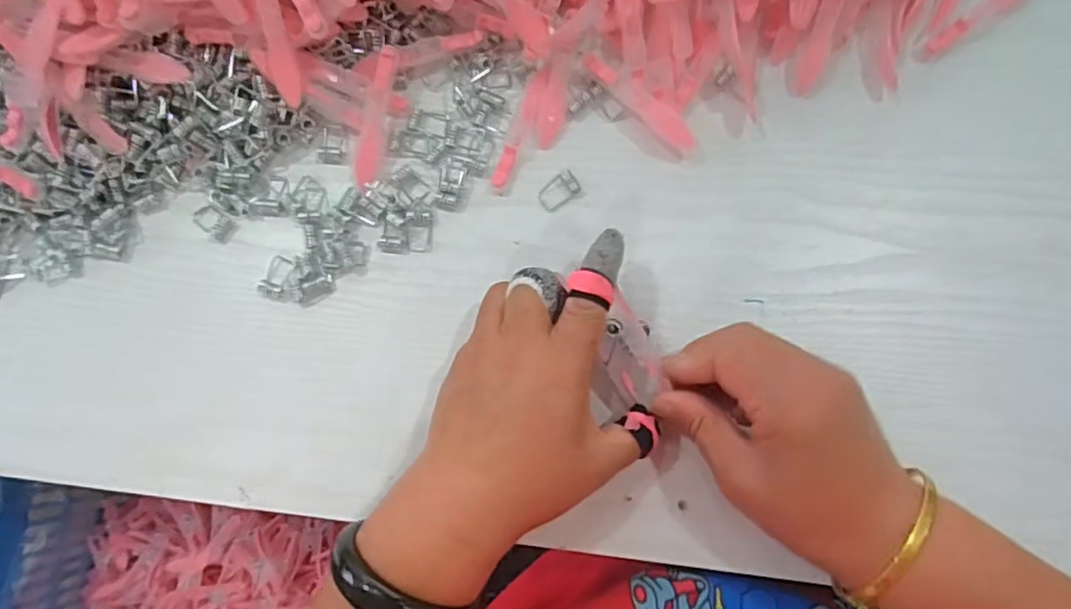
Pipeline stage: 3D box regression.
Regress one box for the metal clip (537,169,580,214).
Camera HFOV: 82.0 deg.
[{"bbox_3d":[0.012,-0.063,0.342,0.023,0.004,0.015,-37,80,-1],"label":"metal clip"}]

